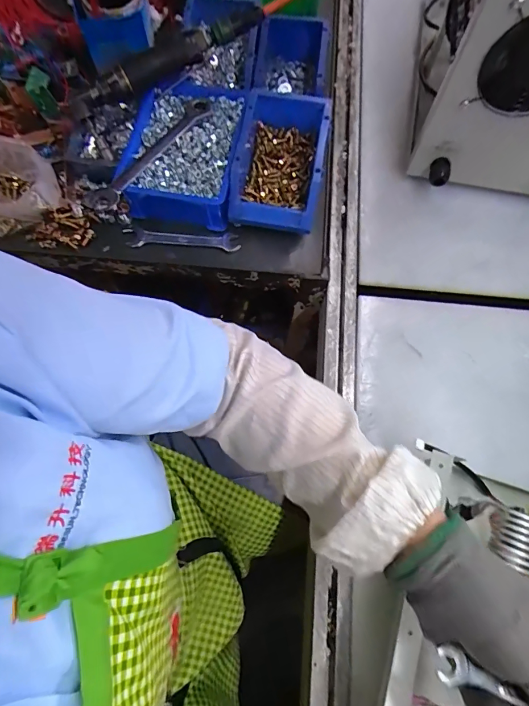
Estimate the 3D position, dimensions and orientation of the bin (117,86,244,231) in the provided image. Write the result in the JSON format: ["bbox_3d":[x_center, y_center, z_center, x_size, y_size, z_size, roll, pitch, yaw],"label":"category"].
[{"bbox_3d":[-0.112,-0.281,0.563,0.150,0.065,0.204,6,71,2],"label":"bin"}]

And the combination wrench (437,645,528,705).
[{"bbox_3d":[0.168,0.217,0.239,0.127,0.006,0.018,22,73,8],"label":"combination wrench"}]

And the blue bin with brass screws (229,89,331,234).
[{"bbox_3d":[0.022,-0.264,0.559,0.115,0.094,0.192,8,72,3],"label":"blue bin with brass screws"}]

